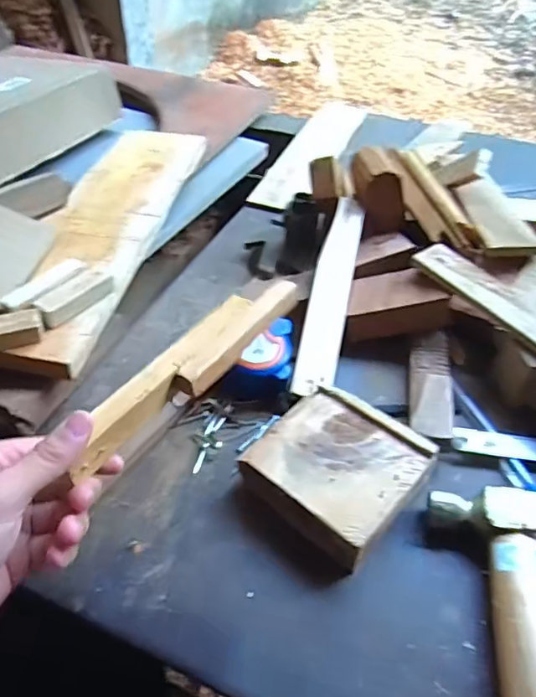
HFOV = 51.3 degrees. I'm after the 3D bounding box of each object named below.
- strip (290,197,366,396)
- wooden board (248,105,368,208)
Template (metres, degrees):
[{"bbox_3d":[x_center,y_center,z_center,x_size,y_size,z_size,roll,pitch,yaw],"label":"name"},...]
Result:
[{"bbox_3d":[0.057,-0.053,0.492,0.034,0.005,0.210,14,62,1],"label":"strip"},{"bbox_3d":[0.065,-0.271,0.760,0.073,0.009,0.304,18,50,13],"label":"wooden board"}]

